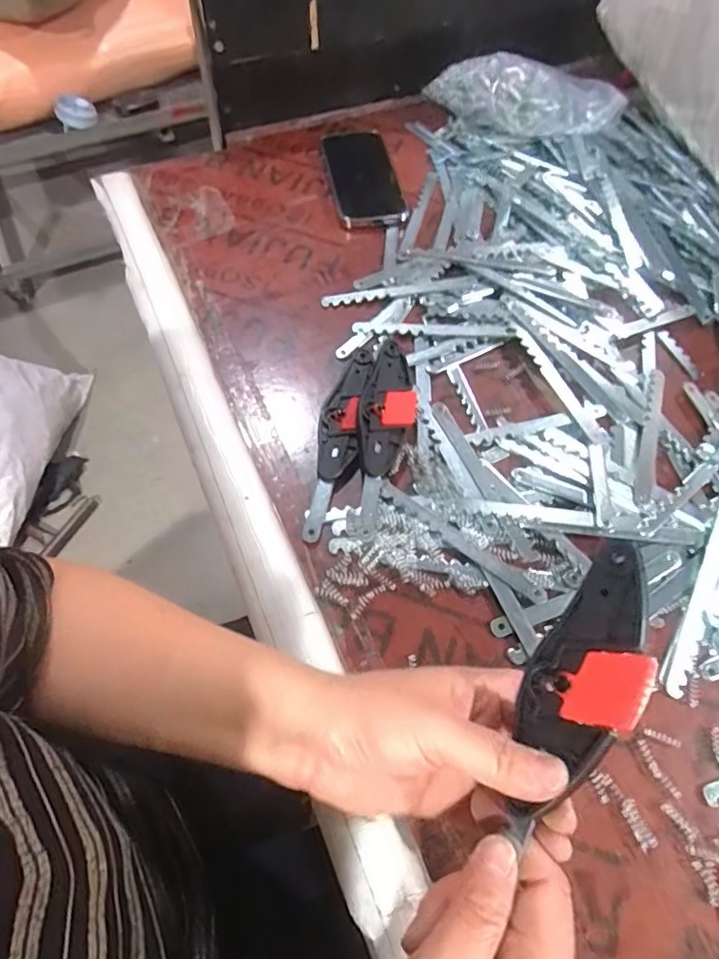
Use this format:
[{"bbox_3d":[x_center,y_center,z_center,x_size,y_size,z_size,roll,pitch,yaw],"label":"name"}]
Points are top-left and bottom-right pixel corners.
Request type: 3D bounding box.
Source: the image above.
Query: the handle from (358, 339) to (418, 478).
[{"bbox_3d":[0.023,-0.056,0.434,0.043,0.022,0.117,11,64,4],"label":"handle"}]

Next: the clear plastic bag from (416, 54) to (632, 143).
[{"bbox_3d":[0.187,-0.423,0.612,0.212,0.055,0.087,-3,64,-3],"label":"clear plastic bag"}]

